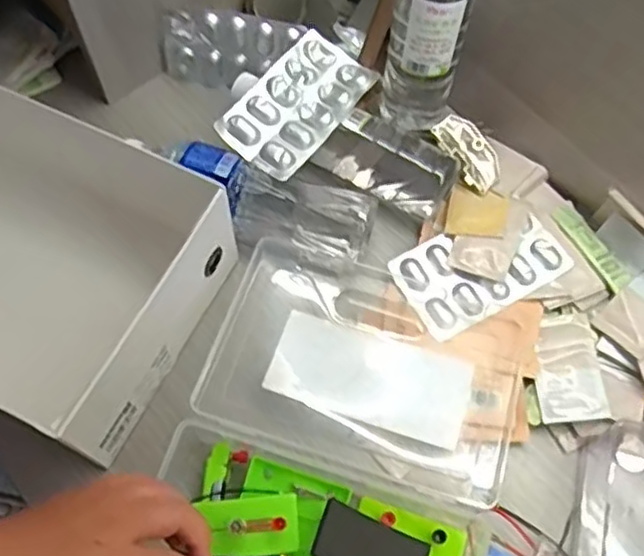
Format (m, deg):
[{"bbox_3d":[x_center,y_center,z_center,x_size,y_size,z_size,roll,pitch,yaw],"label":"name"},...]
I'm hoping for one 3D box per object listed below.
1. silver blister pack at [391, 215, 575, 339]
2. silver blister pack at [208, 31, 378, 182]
[{"bbox_3d":[0.132,-0.011,0.578,0.135,0.009,0.081,-27,67,-9],"label":"silver blister pack"},{"bbox_3d":[-0.019,-0.152,0.598,0.078,0.013,0.140,37,73,11],"label":"silver blister pack"}]

